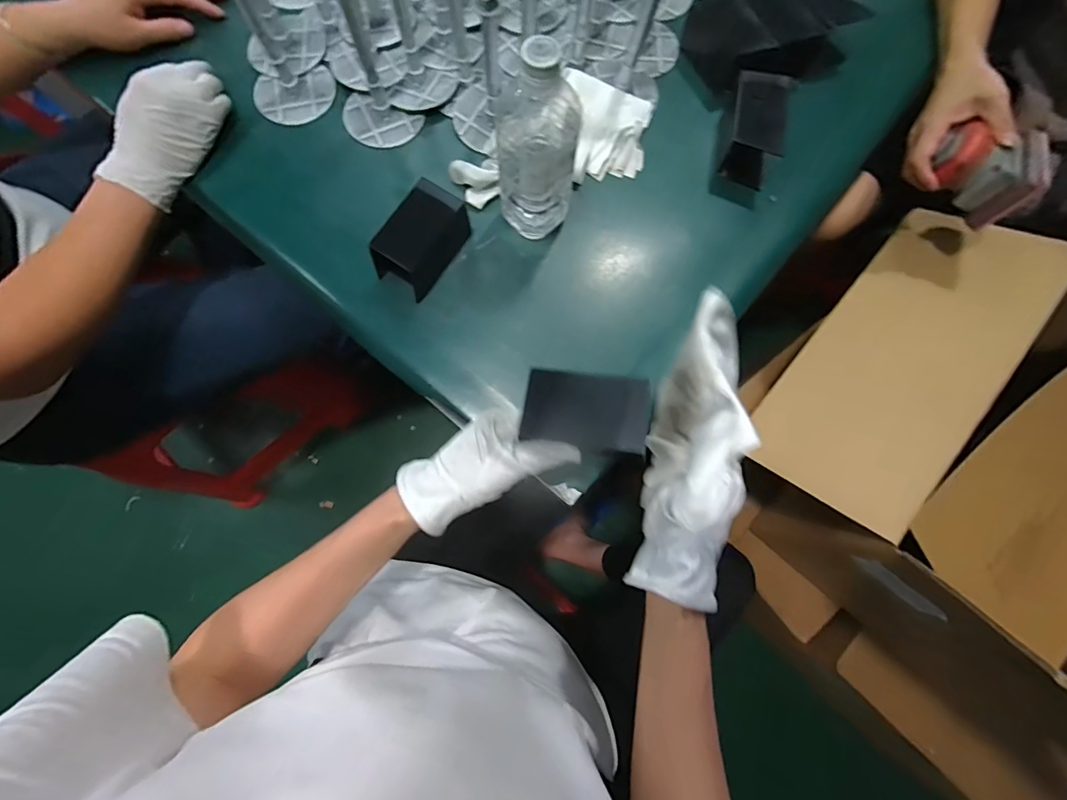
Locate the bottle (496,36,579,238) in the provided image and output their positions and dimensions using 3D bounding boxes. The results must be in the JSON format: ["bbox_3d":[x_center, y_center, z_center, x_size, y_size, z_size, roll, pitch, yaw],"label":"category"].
[{"bbox_3d":[0.004,-0.222,0.419,0.071,0.193,0.063,1,78,-1],"label":"bottle"}]

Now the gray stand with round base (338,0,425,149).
[{"bbox_3d":[-0.179,-0.352,0.465,0.082,0.157,0.077,-23,79,-6],"label":"gray stand with round base"}]

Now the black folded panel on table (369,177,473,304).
[{"bbox_3d":[-0.119,-0.171,0.476,0.056,0.066,0.099,33,79,6],"label":"black folded panel on table"}]

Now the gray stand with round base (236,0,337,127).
[{"bbox_3d":[-0.287,-0.396,0.468,0.099,0.150,0.109,-33,81,-7],"label":"gray stand with round base"}]

